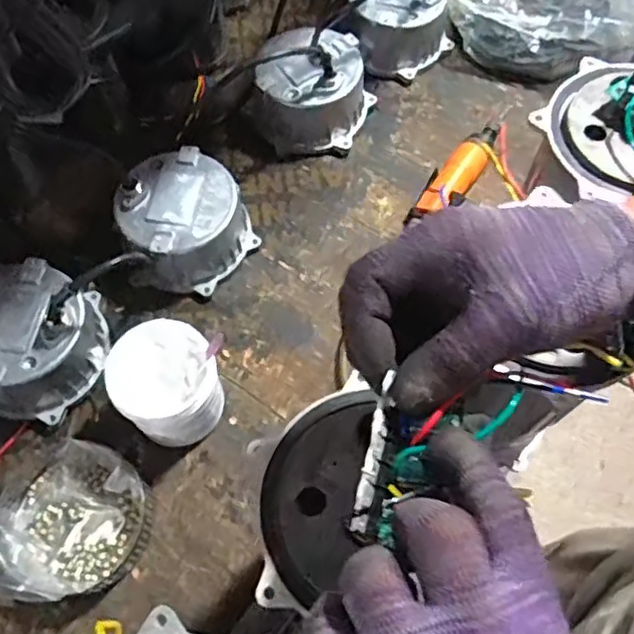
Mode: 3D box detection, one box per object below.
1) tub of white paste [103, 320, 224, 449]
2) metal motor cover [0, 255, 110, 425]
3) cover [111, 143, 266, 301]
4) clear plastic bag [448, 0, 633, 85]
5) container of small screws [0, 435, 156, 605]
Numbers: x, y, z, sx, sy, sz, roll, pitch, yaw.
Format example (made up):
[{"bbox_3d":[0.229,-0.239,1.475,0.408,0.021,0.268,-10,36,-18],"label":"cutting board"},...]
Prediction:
[{"bbox_3d":[-0.142,0.069,0.610,0.096,0.103,0.094,0,64,0],"label":"tub of white paste"},{"bbox_3d":[-0.294,0.022,0.636,0.137,0.089,0.147,6,64,3],"label":"metal motor cover"},{"bbox_3d":[-0.144,-0.109,0.704,0.142,0.089,0.145,2,64,1],"label":"cover"},{"bbox_3d":[0.311,-0.425,0.834,0.237,0.130,0.176,22,66,10],"label":"clear plastic bag"},{"bbox_3d":[-0.234,0.185,0.572,0.138,0.070,0.141,0,64,0],"label":"container of small screws"}]

